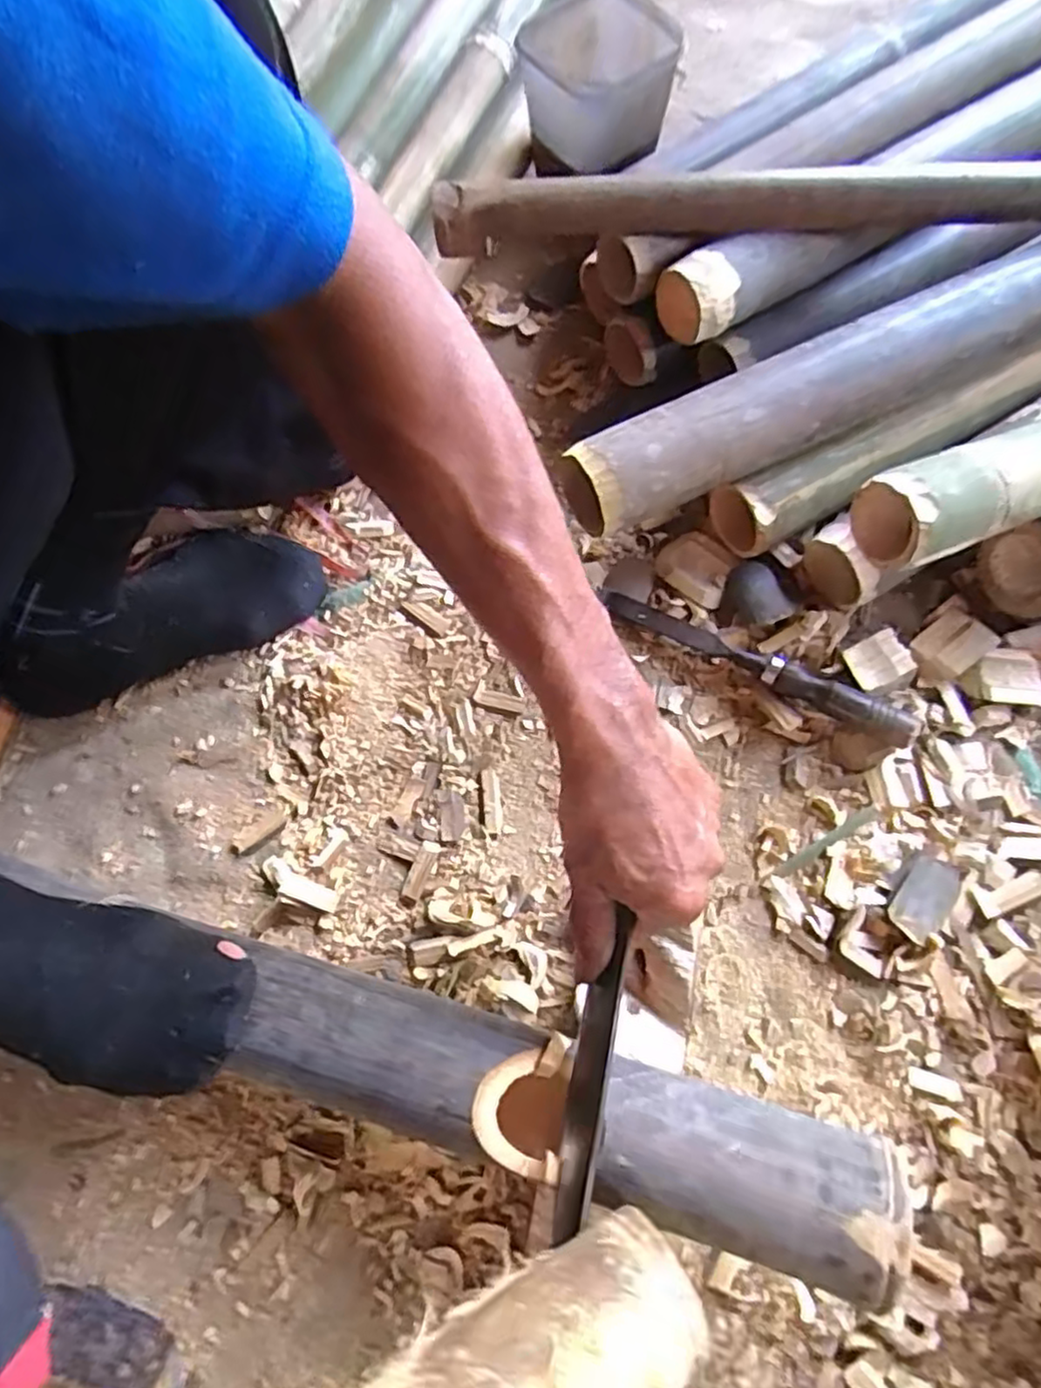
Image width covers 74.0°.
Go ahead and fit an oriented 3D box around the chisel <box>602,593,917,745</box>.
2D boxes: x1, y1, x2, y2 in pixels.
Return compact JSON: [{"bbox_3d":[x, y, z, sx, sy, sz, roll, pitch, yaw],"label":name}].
[{"bbox_3d":[0.174,-0.021,0.518,0.238,0.032,0.023,26,75,11],"label":"chisel"}]

